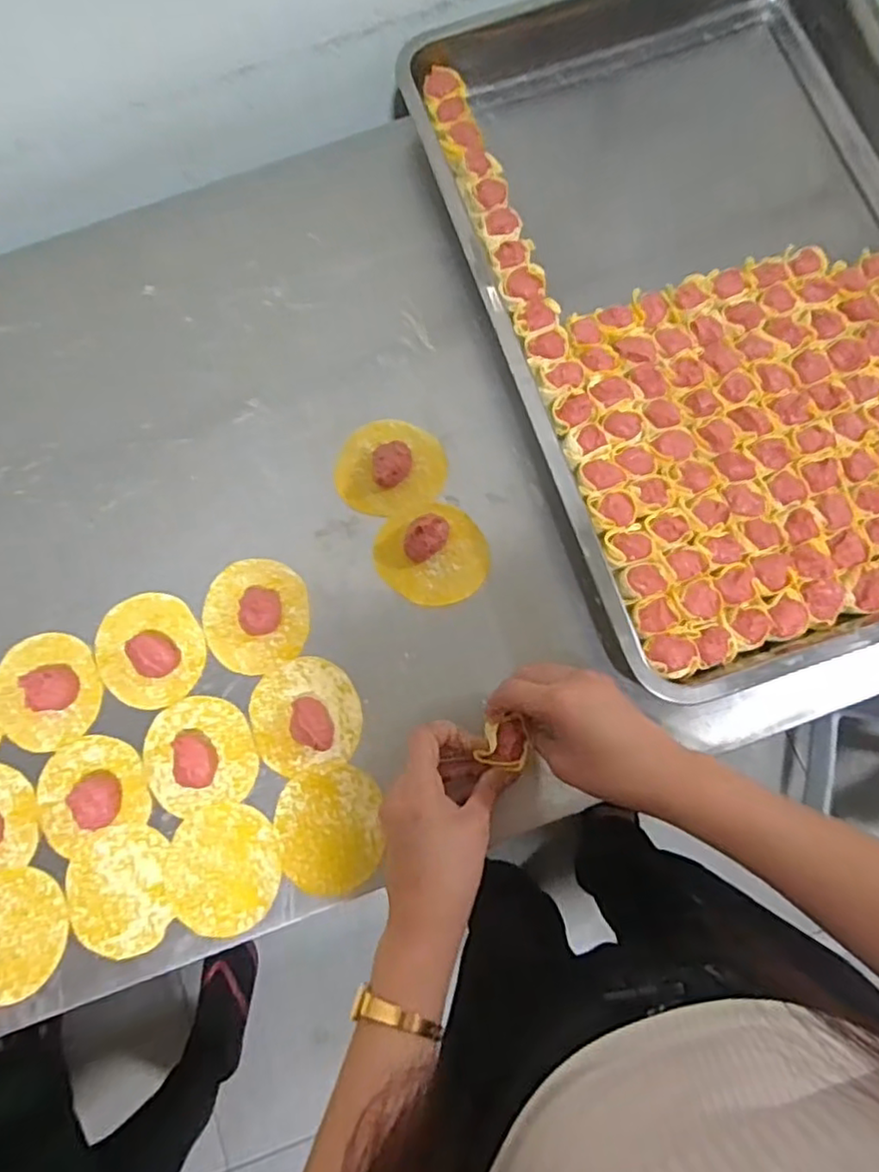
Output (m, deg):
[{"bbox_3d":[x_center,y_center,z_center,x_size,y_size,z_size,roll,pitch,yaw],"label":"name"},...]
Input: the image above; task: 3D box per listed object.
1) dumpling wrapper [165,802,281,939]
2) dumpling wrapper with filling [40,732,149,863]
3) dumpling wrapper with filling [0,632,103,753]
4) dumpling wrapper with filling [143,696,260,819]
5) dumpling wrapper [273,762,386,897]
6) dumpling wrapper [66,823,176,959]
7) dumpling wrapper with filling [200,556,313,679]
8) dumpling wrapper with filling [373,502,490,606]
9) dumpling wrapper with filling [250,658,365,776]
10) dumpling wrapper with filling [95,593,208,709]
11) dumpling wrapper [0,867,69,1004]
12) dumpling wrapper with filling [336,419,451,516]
[{"bbox_3d":[-0.153,0.200,0.471,0.078,0.004,0.085,0,78,0],"label":"dumpling wrapper"},{"bbox_3d":[-0.254,0.145,0.476,0.078,0.023,0.073,0,76,1],"label":"dumpling wrapper with filling"},{"bbox_3d":[-0.297,0.077,0.494,0.082,0.030,0.084,0,76,1],"label":"dumpling wrapper with filling"},{"bbox_3d":[-0.176,0.120,0.477,0.079,0.020,0.079,0,76,1],"label":"dumpling wrapper with filling"},{"bbox_3d":[-0.079,0.172,0.474,0.073,0.004,0.086,2,78,-1],"label":"dumpling wrapper"},{"bbox_3d":[-0.226,0.214,0.468,0.071,0.004,0.084,-9,76,-1],"label":"dumpling wrapper"},{"bbox_3d":[-0.140,0.020,0.499,0.078,0.019,0.085,0,76,1],"label":"dumpling wrapper with filling"},{"bbox_3d":[-0.006,-0.027,0.504,0.084,0.028,0.078,0,76,1],"label":"dumpling wrapper with filling"},{"bbox_3d":[-0.099,0.092,0.479,0.078,0.026,0.078,-14,76,-2],"label":"dumpling wrapper with filling"},{"bbox_3d":[-0.219,0.046,0.494,0.079,0.026,0.082,0,76,1],"label":"dumpling wrapper with filling"},{"bbox_3d":[-0.298,0.242,0.462,0.078,0.004,0.082,-17,76,-3],"label":"dumpling wrapper"},{"bbox_3d":[-0.040,-0.098,0.522,0.086,0.029,0.078,-17,76,-3],"label":"dumpling wrapper with filling"}]

